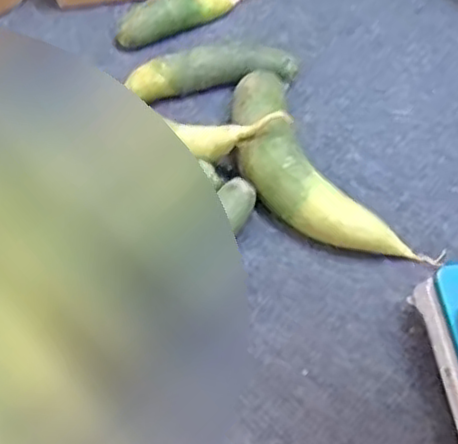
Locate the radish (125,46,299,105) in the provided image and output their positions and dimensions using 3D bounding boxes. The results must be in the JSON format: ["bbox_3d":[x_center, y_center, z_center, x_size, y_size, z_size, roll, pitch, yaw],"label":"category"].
[{"bbox_3d":[-0.021,-0.186,0.861,0.204,0.045,0.047,-13,55,-6],"label":"radish"}]

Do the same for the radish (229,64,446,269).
[{"bbox_3d":[0.084,-0.056,0.756,0.113,0.066,0.291,-28,58,-16],"label":"radish"}]

